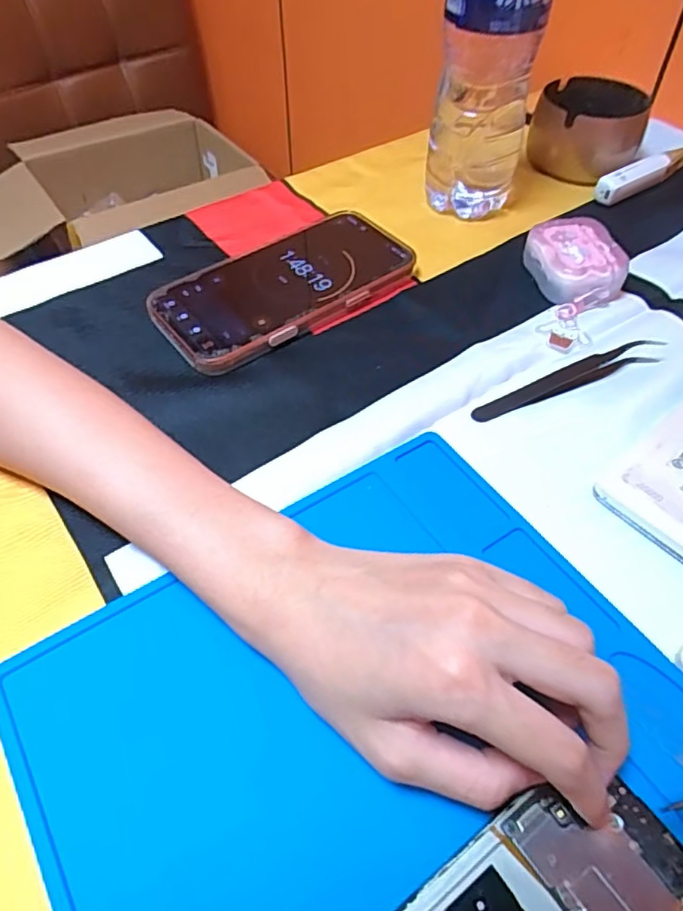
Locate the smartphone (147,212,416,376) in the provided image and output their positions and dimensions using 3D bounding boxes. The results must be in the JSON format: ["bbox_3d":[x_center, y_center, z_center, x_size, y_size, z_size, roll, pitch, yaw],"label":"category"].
[{"bbox_3d":[-0.036,-0.107,0.389,0.162,0.016,0.080,-31,57,-21],"label":"smartphone"}]

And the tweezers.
[{"bbox_3d":[0.126,-0.044,0.337,0.118,0.011,0.011,-19,53,-13],"label":"tweezers"}]

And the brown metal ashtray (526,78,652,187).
[{"bbox_3d":[0.197,-0.264,0.487,0.086,0.045,0.085,17,54,15],"label":"brown metal ashtray"}]

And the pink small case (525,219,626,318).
[{"bbox_3d":[0.153,-0.124,0.392,0.050,0.024,0.066,-11,52,-7],"label":"pink small case"}]

